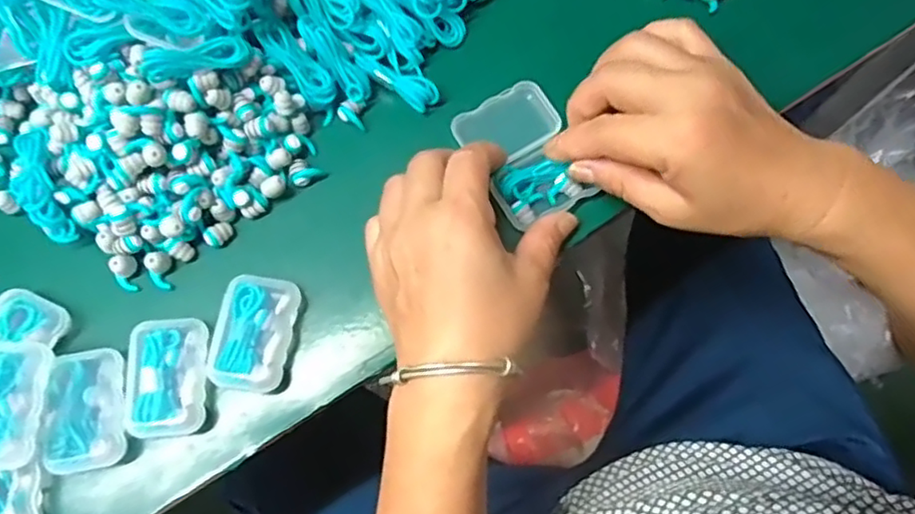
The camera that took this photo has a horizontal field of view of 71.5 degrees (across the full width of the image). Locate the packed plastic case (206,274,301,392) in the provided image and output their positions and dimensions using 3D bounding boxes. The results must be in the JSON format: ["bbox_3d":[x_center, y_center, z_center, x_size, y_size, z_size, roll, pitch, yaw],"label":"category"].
[{"bbox_3d":[-0.100,0.037,0.312,0.038,0.011,0.055,5,73,2],"label":"packed plastic case"}]

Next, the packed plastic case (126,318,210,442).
[{"bbox_3d":[-0.139,0.058,0.304,0.036,0.009,0.055,-4,76,-2],"label":"packed plastic case"}]

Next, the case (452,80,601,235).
[{"bbox_3d":[0.038,-0.056,0.348,0.056,0.022,0.073,-29,78,-7],"label":"case"}]

